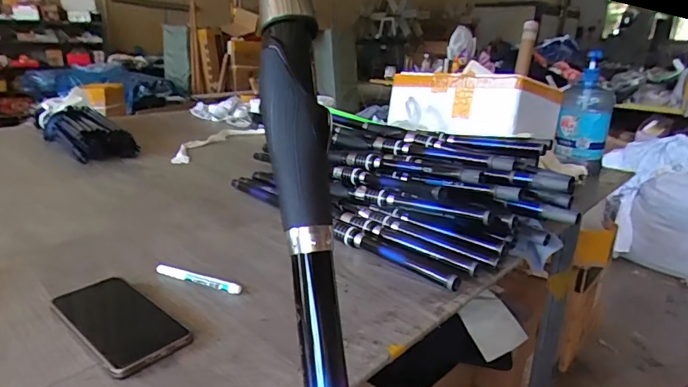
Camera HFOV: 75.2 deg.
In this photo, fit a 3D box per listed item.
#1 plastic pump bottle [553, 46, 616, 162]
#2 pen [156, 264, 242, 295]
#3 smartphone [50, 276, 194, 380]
[{"bbox_3d":[0.571,-0.194,1.051,0.109,0.228,0.086,12,20,27],"label":"plastic pump bottle"},{"bbox_3d":[-0.177,0.102,0.537,0.124,0.014,0.010,10,19,23],"label":"pen"},{"bbox_3d":[-0.232,0.129,0.457,0.168,0.013,0.077,17,22,37],"label":"smartphone"}]

